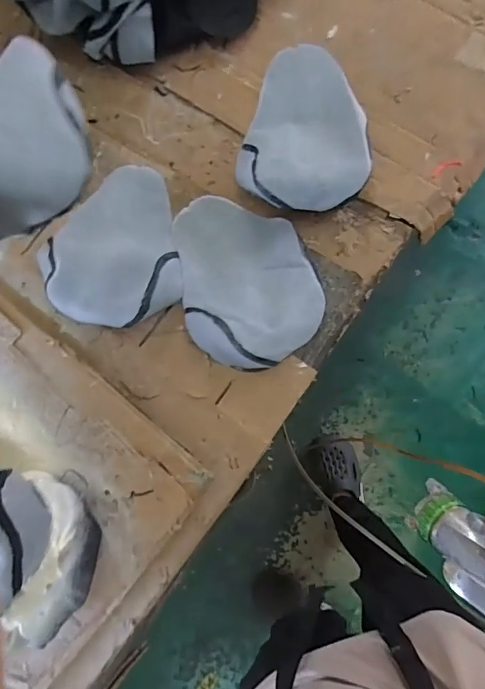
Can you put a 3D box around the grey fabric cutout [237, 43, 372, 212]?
[{"bbox_3d":[0.099,-0.342,0.676,0.179,0.080,0.290,-1,84,7],"label":"grey fabric cutout"}]

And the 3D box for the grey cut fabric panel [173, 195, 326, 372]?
[{"bbox_3d":[0.006,-0.106,0.642,0.198,0.083,0.281,-14,83,6],"label":"grey cut fabric panel"}]

